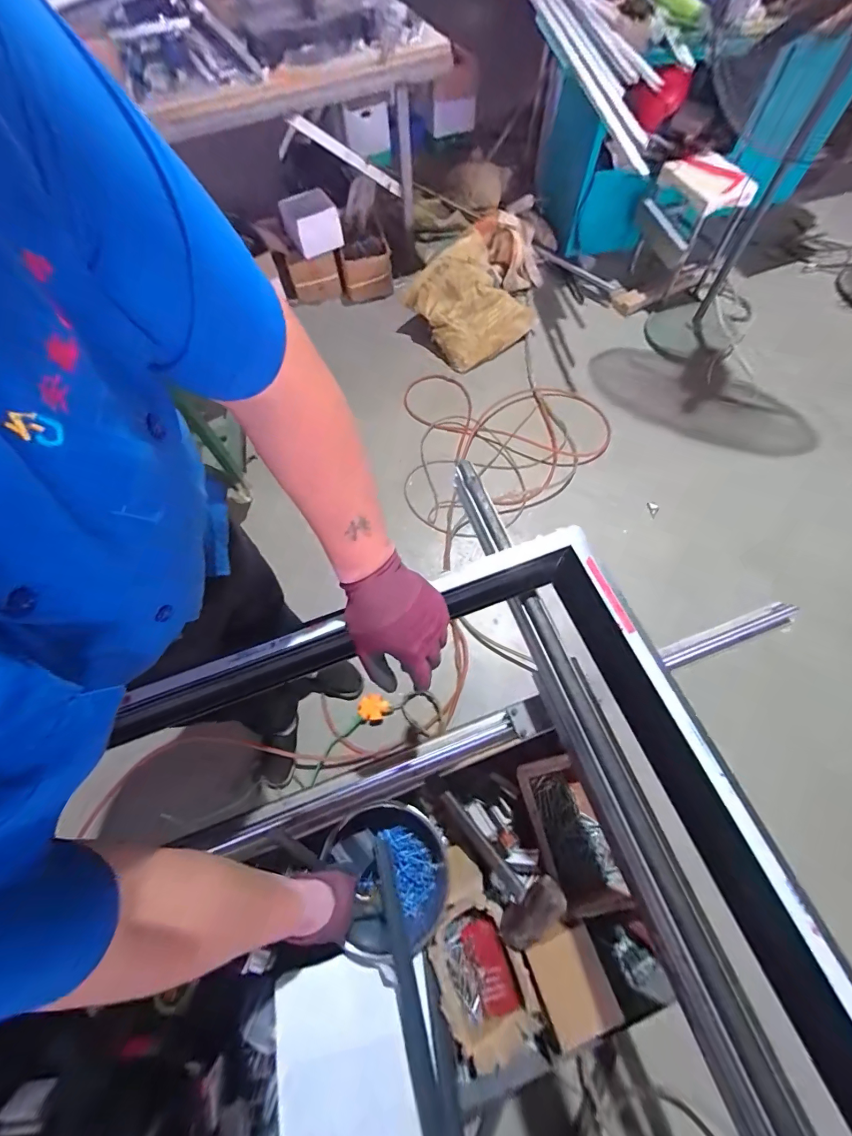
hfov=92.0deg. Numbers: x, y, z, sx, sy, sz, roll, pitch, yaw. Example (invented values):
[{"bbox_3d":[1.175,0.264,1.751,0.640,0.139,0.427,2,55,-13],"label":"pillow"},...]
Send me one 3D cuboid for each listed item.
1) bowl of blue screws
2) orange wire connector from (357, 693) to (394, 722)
[{"bbox_3d":[-0.059,0.527,0.709,0.198,0.089,0.216,0,67,0],"label":"bowl of blue screws"},{"bbox_3d":[-0.174,0.468,1.372,0.097,0.045,0.091,-1,65,2],"label":"orange wire connector"}]

